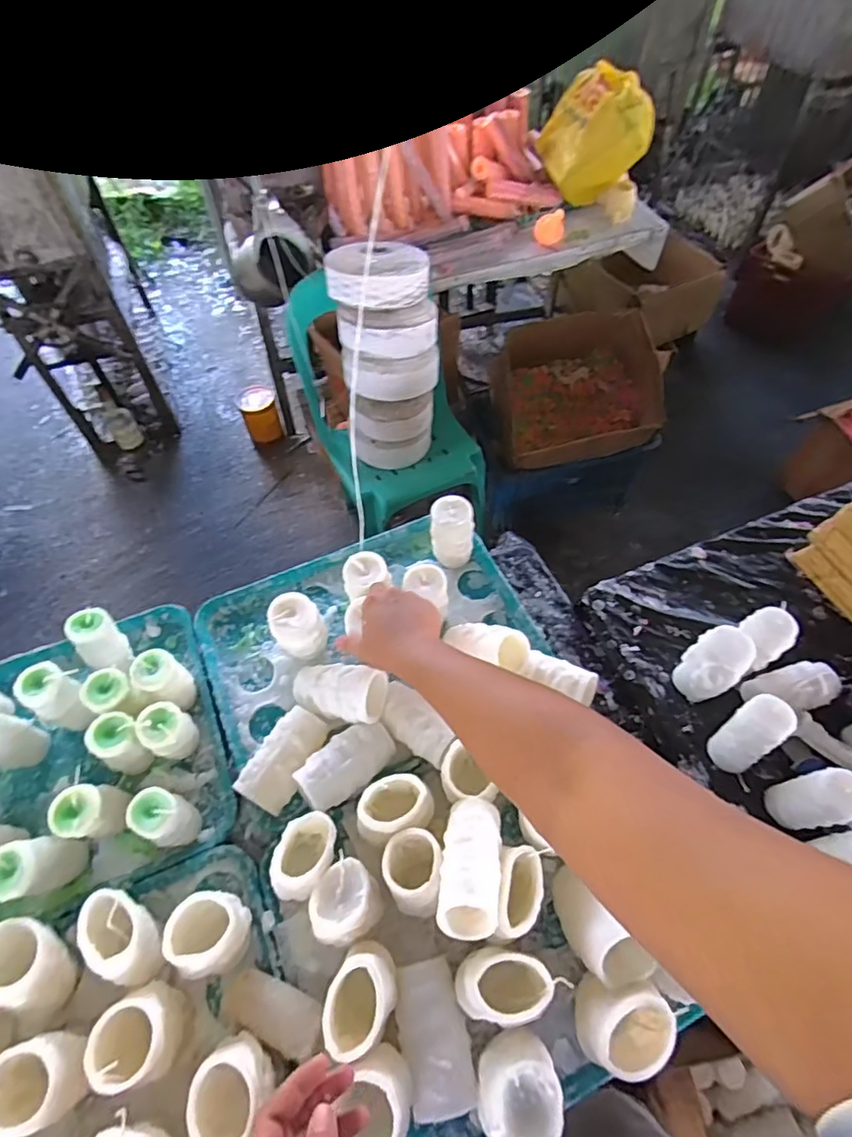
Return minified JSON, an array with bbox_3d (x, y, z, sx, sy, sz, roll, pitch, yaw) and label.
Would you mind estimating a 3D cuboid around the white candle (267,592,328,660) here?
[{"bbox_3d":[-0.169,0.085,0.751,0.063,0.105,0.060,0,58,0],"label":"white candle"}]

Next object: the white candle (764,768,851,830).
[{"bbox_3d":[0.417,0.249,0.593,0.055,0.093,0.053,-5,58,-3],"label":"white candle"}]

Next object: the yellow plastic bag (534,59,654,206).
[{"bbox_3d":[0.444,-1.148,1.479,0.224,0.250,0.242,-7,58,-4],"label":"yellow plastic bag"}]

